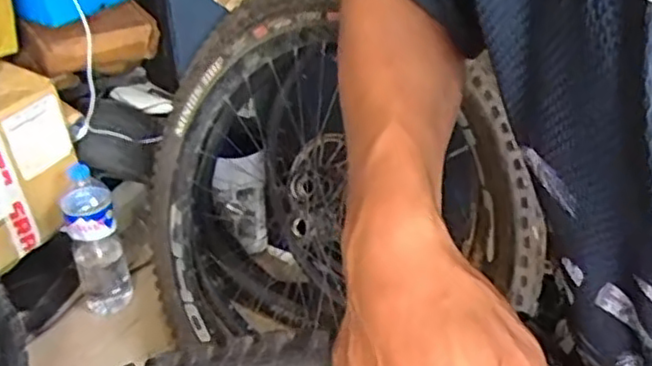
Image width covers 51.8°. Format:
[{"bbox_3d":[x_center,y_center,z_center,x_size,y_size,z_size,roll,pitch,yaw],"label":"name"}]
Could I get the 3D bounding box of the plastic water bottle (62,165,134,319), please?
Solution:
[{"bbox_3d":[-0.433,0.109,1.261,0.093,0.278,0.094,-13,35,-16],"label":"plastic water bottle"}]

